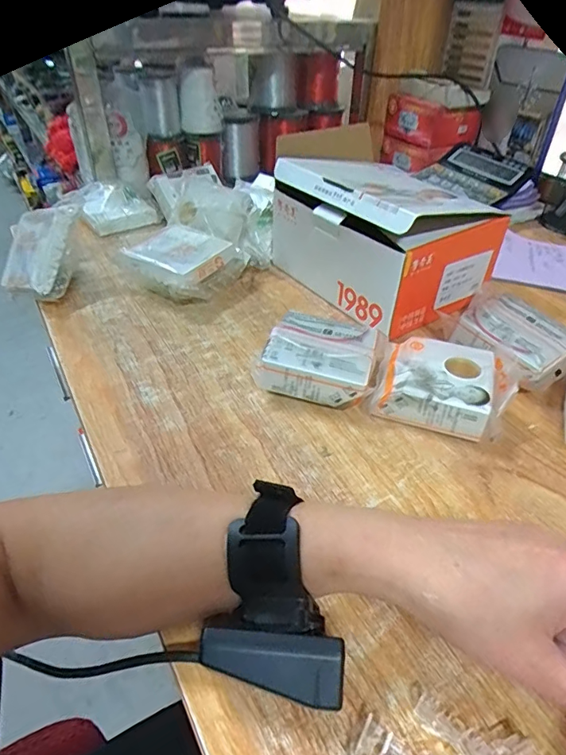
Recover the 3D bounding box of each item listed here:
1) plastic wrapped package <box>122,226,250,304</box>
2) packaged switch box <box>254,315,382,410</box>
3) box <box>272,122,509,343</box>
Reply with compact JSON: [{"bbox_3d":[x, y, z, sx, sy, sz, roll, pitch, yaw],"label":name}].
[{"bbox_3d":[-0.109,-0.125,0.528,0.089,0.051,0.106,20,44,20],"label":"plastic wrapped package"},{"bbox_3d":[0.036,-0.015,0.413,0.092,0.045,0.083,14,42,13],"label":"packaged switch box"},{"bbox_3d":[0.101,-0.168,0.522,0.150,0.137,0.213,-27,48,-30],"label":"box"}]

